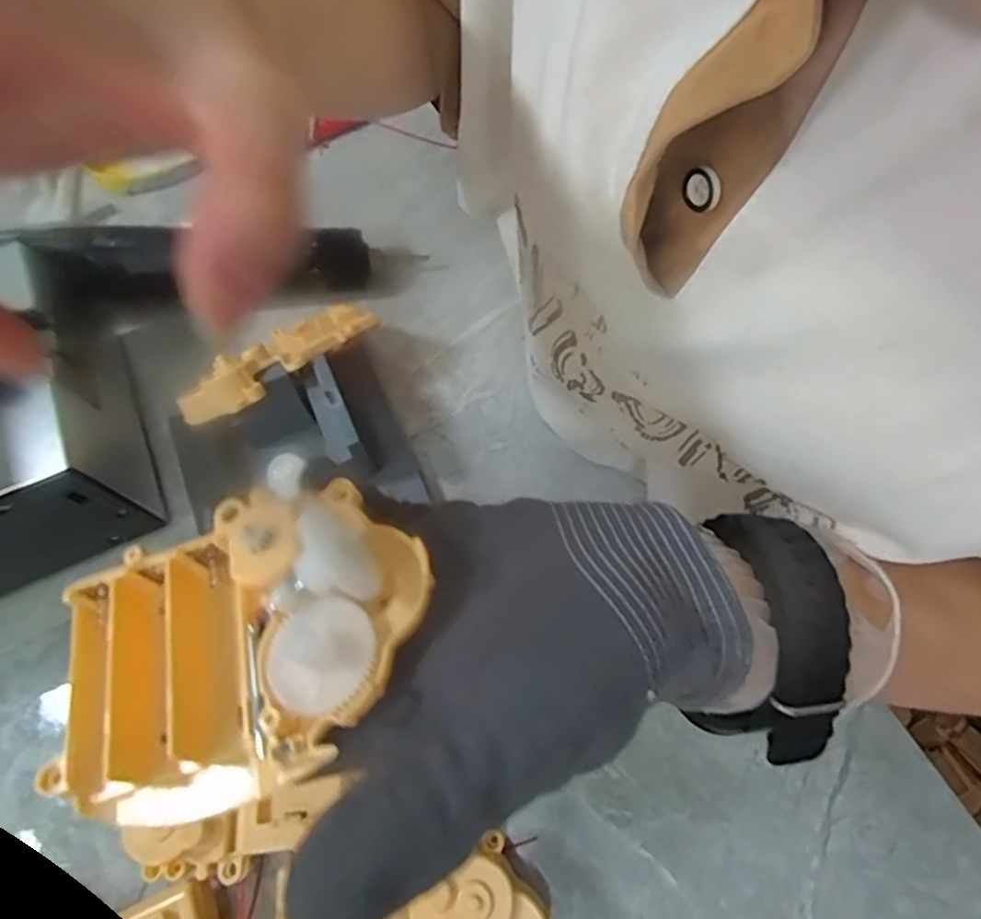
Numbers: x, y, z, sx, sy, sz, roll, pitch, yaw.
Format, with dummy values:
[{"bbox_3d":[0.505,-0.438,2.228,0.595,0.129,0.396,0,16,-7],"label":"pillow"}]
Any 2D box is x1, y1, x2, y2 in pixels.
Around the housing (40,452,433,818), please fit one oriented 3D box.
[{"bbox_3d":[-0.067,0.045,0.169,0.098,0.026,0.073,-28,68,-13],"label":"housing"}]

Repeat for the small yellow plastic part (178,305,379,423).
[{"bbox_3d":[-0.100,-0.049,0.307,0.095,0.019,0.033,-41,73,-13],"label":"small yellow plastic part"}]

